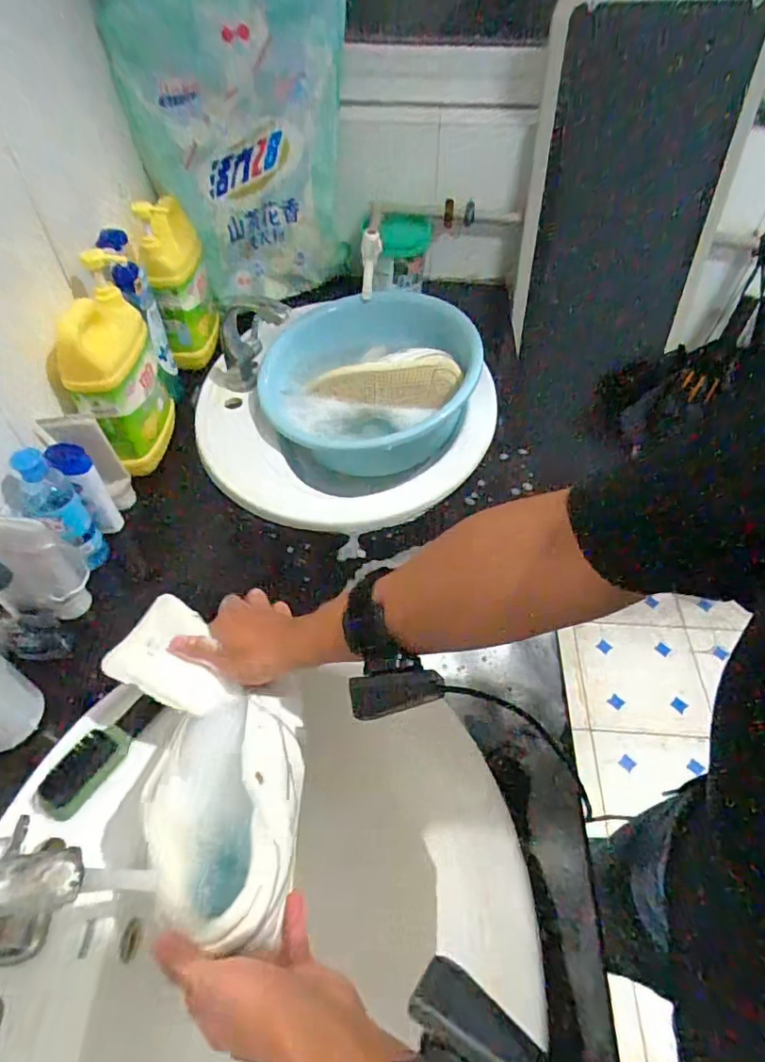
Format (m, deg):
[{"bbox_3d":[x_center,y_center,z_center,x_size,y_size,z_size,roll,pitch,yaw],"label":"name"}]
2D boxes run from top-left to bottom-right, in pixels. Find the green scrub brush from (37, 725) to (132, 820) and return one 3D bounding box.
[{"bbox_3d":[-0.265,0.211,0.496,0.037,0.034,0.080,26,54,21],"label":"green scrub brush"}]

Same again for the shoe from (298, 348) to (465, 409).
[{"bbox_3d":[0.002,-0.231,0.853,0.229,0.069,0.082,4,50,4],"label":"shoe"}]

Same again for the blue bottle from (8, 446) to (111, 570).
[{"bbox_3d":[-0.349,-0.022,0.608,0.054,0.147,0.054,17,52,14],"label":"blue bottle"}]

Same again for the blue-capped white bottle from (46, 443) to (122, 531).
[{"bbox_3d":[-0.346,-0.047,0.655,0.041,0.129,0.034,-32,57,-25],"label":"blue-capped white bottle"}]

